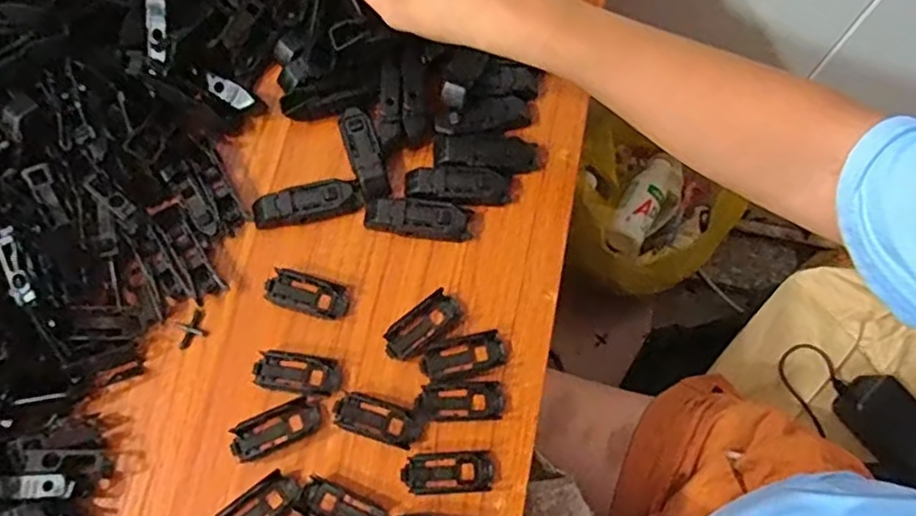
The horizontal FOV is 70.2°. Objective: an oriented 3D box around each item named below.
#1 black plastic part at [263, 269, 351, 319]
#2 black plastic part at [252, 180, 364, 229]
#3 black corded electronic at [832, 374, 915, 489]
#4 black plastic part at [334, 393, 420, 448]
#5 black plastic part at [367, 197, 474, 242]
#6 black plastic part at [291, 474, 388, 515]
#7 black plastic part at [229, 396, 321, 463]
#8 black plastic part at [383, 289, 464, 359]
[{"bbox_3d":[-0.090,0.021,0.390,0.050,0.008,0.022,15,71,3],"label":"black plastic part"},{"bbox_3d":[-0.094,-0.034,0.407,0.067,0.014,0.022,-14,73,-7],"label":"black plastic part"},{"bbox_3d":[0.447,0.175,0.652,0.130,0.031,0.077,41,75,11],"label":"black corded electronic"},{"bbox_3d":[-0.046,0.092,0.371,0.051,0.010,0.021,18,72,4],"label":"black plastic part"},{"bbox_3d":[-0.024,-0.025,0.406,0.065,0.015,0.023,7,71,0],"label":"black plastic part"},{"bbox_3d":[-0.062,0.138,0.356,0.051,0.011,0.021,23,72,5],"label":"black plastic part"},{"bbox_3d":[-0.103,0.096,0.368,0.052,0.008,0.020,-22,74,-10],"label":"black plastic part"},{"bbox_3d":[-0.021,0.041,0.389,0.050,0.010,0.023,-39,77,-14],"label":"black plastic part"}]

